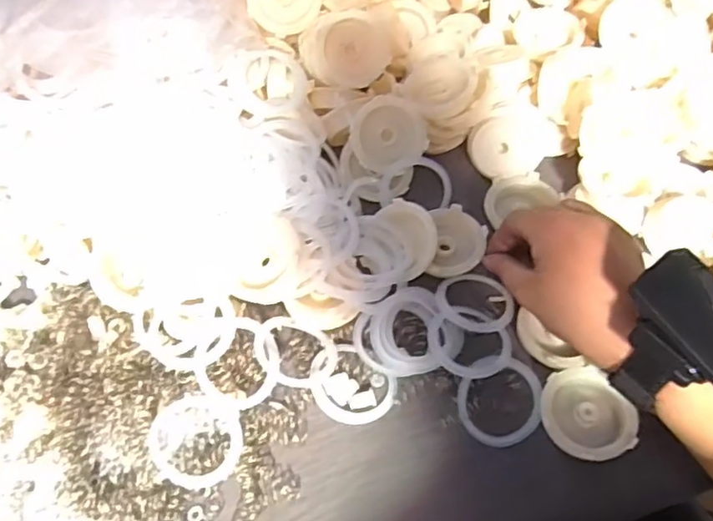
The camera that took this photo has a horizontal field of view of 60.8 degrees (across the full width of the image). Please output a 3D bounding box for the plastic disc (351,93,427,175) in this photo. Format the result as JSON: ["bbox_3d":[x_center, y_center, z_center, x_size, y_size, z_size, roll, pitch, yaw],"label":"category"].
[{"bbox_3d":[0.022,-0.093,0.441,0.054,0.006,0.050,-25,100,0],"label":"plastic disc"}]

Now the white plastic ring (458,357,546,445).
[{"bbox_3d":[0.087,0.085,0.368,0.051,0.012,0.052,1,72,-4],"label":"white plastic ring"}]

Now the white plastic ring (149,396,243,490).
[{"bbox_3d":[-0.096,0.105,0.360,0.056,0.013,0.051,-1,59,2],"label":"white plastic ring"}]

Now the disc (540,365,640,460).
[{"bbox_3d":[0.137,0.091,0.361,0.052,0.017,0.052,-1,59,2],"label":"disc"}]

